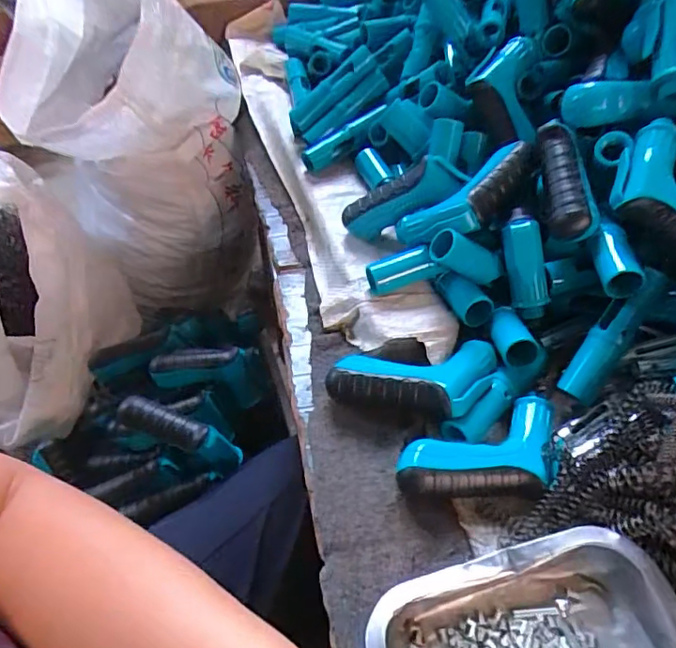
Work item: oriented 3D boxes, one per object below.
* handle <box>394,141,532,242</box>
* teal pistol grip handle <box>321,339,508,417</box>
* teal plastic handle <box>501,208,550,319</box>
[{"bbox_3d":[0.122,-0.110,0.487,0.137,0.045,0.065,-33,51,2],"label":"handle"},{"bbox_3d":[0.065,0.053,0.446,0.143,0.042,0.070,-6,47,-4],"label":"teal pistol grip handle"},{"bbox_3d":[0.163,-0.050,0.466,0.028,0.092,0.024,-18,15,-14],"label":"teal plastic handle"}]

